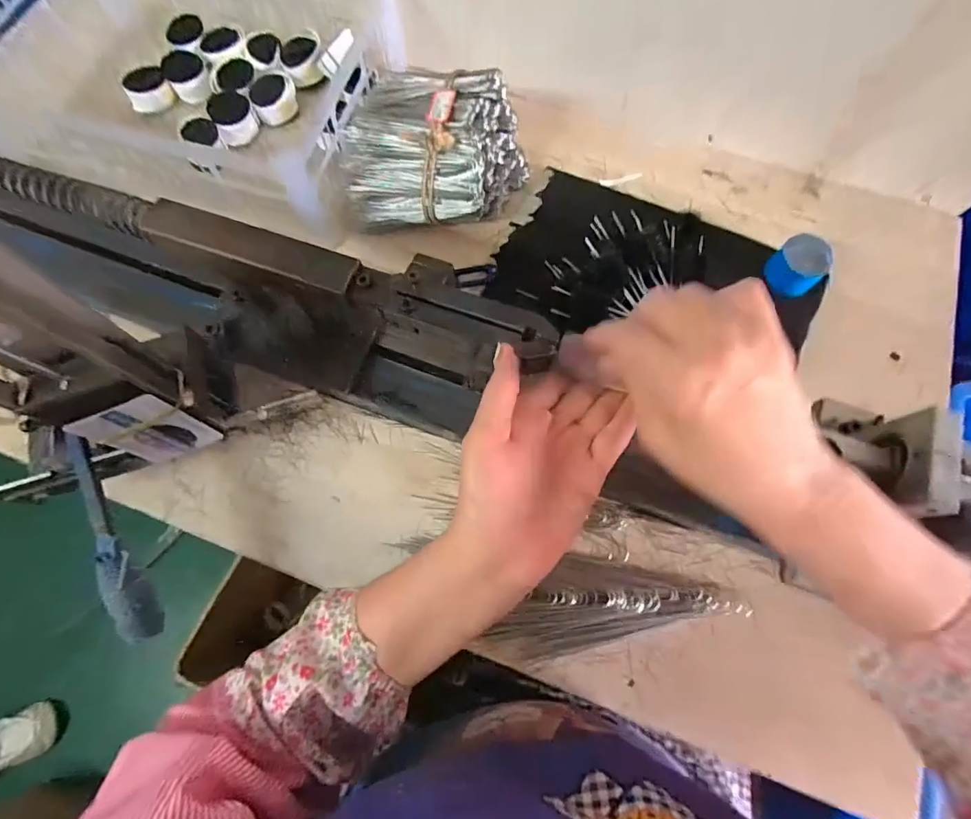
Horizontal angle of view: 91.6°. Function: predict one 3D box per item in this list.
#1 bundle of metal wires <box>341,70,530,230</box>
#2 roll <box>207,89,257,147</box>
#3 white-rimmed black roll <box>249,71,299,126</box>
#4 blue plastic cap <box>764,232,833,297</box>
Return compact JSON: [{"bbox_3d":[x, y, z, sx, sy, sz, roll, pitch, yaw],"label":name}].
[{"bbox_3d":[-0.057,-0.270,0.504,0.183,0.091,0.154,16,72,6],"label":"bundle of metal wires"},{"bbox_3d":[-0.294,-0.341,0.553,0.045,0.033,0.053,-31,74,-10],"label":"roll"},{"bbox_3d":[-0.250,-0.370,0.562,0.049,0.026,0.054,-12,71,-4],"label":"white-rimmed black roll"},{"bbox_3d":[0.320,-0.147,0.481,0.050,0.034,0.052,0,71,0],"label":"blue plastic cap"}]

